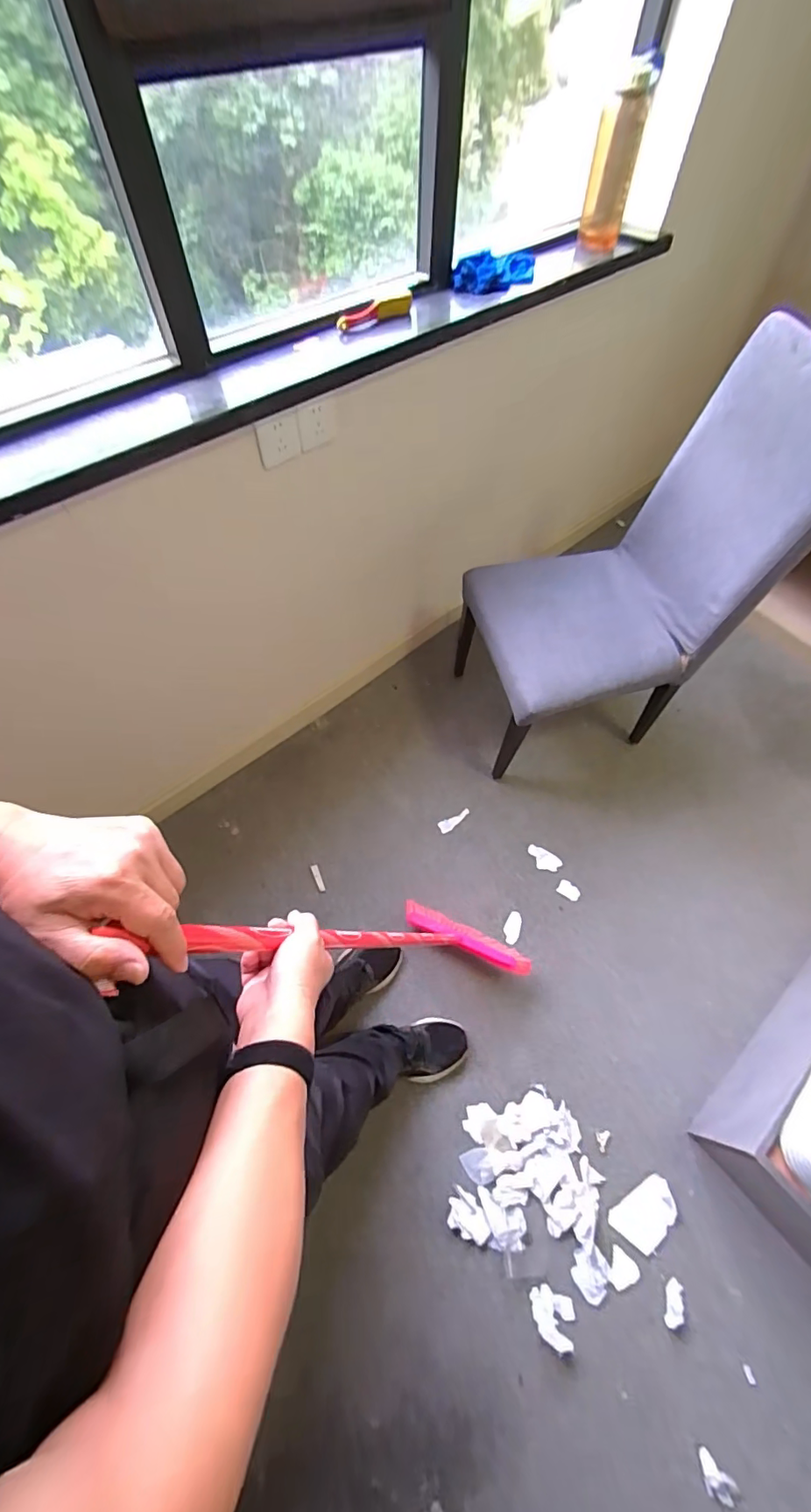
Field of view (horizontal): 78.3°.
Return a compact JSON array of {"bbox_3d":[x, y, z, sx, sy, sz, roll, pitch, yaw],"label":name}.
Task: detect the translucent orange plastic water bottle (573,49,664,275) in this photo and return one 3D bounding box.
[{"bbox_3d":[0.472,-1.342,1.125,0.099,0.273,0.075,17,62,8],"label":"translucent orange plastic water bottle"}]

